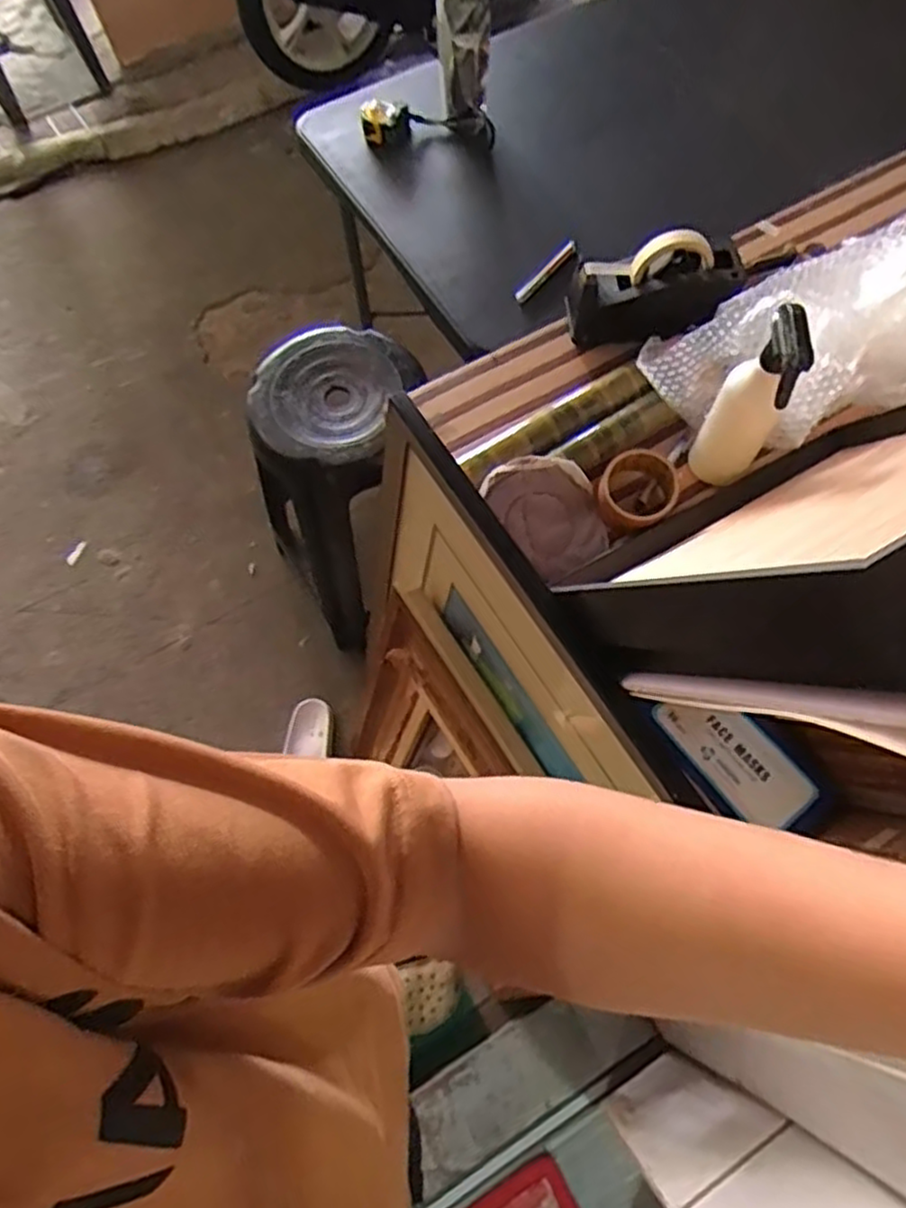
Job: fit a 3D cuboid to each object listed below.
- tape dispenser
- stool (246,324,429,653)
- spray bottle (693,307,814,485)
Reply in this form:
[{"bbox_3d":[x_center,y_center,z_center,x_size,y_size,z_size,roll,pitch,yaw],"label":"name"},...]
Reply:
[{"bbox_3d":[0.252,-0.387,0.894,0.204,0.101,0.084,-12,68,-4],"label":"tape dispenser"},{"bbox_3d":[-0.193,-0.184,1.372,0.300,0.565,0.323,-24,69,-8],"label":"stool"},{"bbox_3d":[0.307,-0.208,0.751,0.067,0.211,0.071,30,71,13],"label":"spray bottle"}]

